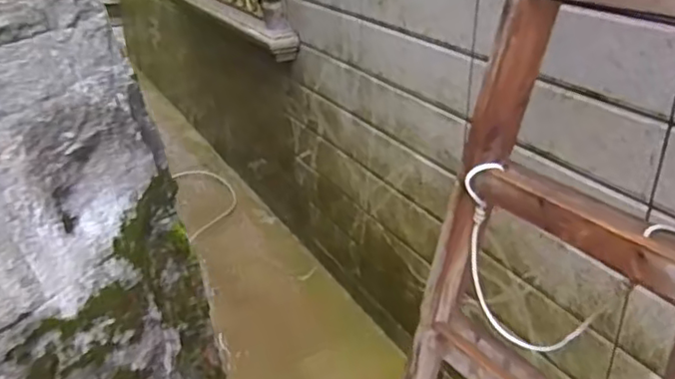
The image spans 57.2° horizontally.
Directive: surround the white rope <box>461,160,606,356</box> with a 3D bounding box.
[{"bbox_3d":[0.299,0.123,1.051,0.193,0.356,0.051,-17,12,39],"label":"white rope"}]

